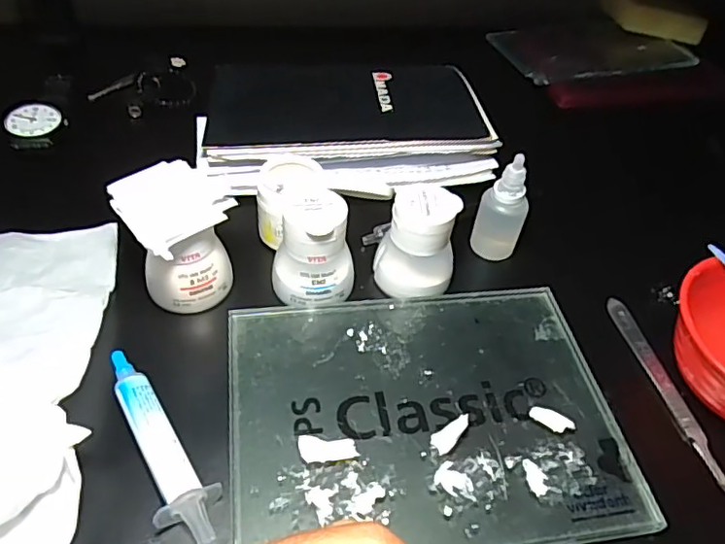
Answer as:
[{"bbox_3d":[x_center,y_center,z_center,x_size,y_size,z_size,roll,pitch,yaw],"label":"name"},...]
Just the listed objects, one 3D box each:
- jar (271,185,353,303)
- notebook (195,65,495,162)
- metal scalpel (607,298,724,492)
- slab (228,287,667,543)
[{"bbox_3d":[-0.028,-0.015,0.341,0.047,0.055,0.044,4,47,-4],"label":"jar"},{"bbox_3d":[-0.012,-0.133,0.457,0.210,0.008,0.147,-5,45,-6],"label":"notebook"},{"bbox_3d":[0.174,0.069,0.330,0.012,0.007,0.137,-3,48,-10],"label":"metal scalpel"},{"bbox_3d":[0.033,0.071,0.306,0.199,0.009,0.148,-3,49,-9],"label":"slab"}]

